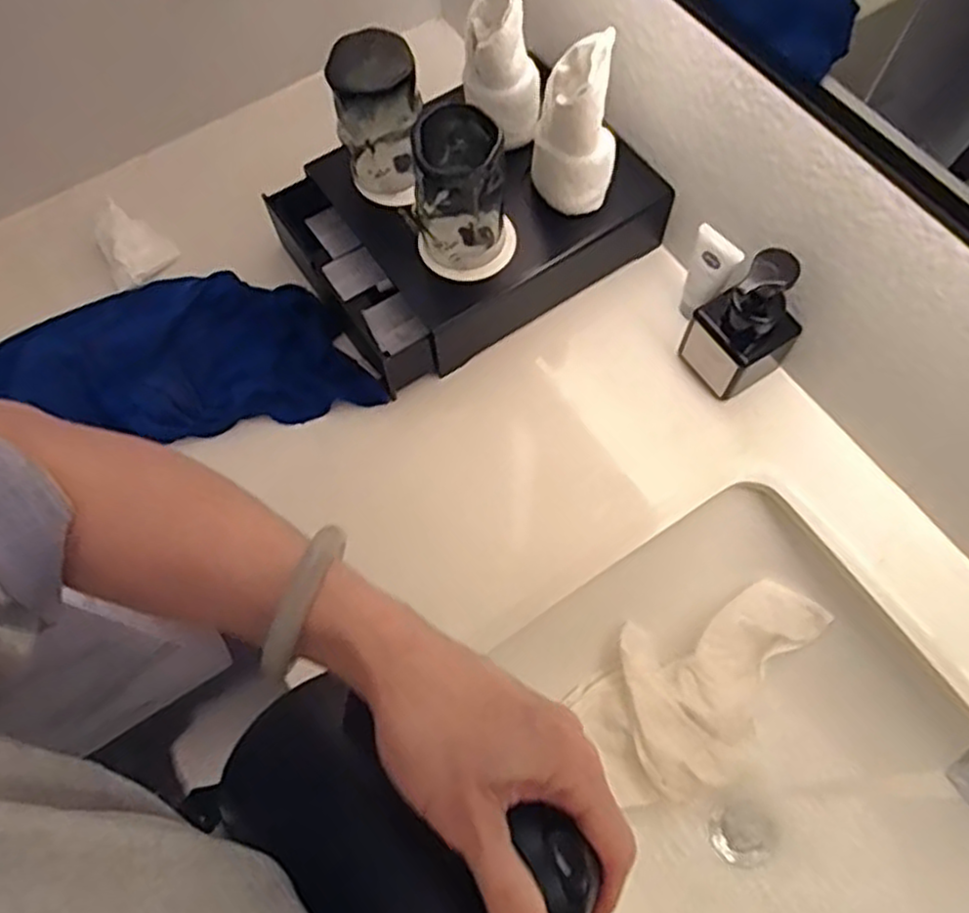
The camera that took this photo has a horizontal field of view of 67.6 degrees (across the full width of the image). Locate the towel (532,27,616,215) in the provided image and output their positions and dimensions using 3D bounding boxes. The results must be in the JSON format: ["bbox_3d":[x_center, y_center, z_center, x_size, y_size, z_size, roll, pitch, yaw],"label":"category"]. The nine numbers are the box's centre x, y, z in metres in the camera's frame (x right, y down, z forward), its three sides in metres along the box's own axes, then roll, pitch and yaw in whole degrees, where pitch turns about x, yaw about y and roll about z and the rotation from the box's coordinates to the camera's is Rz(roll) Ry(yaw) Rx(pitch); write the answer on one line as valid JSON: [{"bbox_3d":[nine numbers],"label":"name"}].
[{"bbox_3d":[0.075,-0.274,0.590,0.069,0.142,0.066,4,67,4],"label":"towel"}]

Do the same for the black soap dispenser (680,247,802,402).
[{"bbox_3d":[0.218,-0.114,0.596,0.075,0.133,0.067,-29,69,-10],"label":"black soap dispenser"}]

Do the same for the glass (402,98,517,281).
[{"bbox_3d":[-0.019,-0.218,0.593,0.088,0.116,0.091,-5,67,0],"label":"glass"}]

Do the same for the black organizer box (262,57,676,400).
[{"bbox_3d":[-0.017,-0.226,0.685,0.307,0.073,0.226,-33,70,-12],"label":"black organizer box"}]

